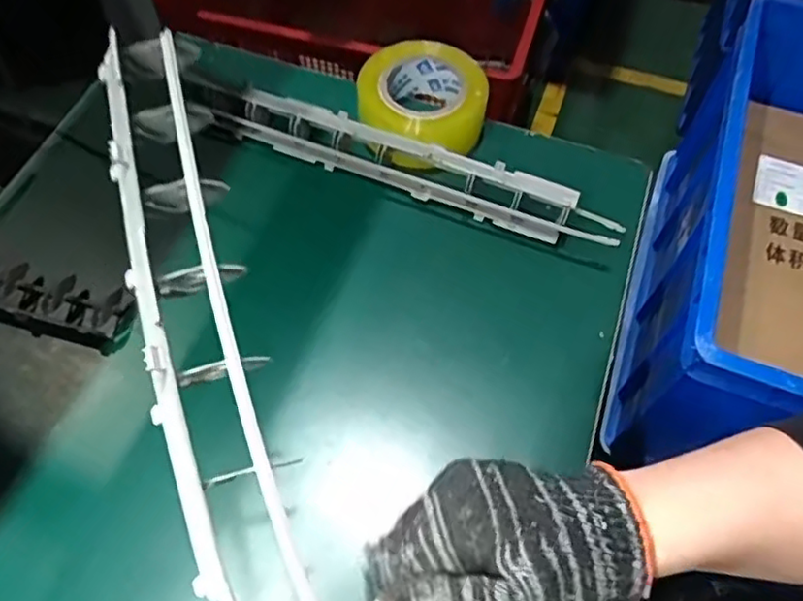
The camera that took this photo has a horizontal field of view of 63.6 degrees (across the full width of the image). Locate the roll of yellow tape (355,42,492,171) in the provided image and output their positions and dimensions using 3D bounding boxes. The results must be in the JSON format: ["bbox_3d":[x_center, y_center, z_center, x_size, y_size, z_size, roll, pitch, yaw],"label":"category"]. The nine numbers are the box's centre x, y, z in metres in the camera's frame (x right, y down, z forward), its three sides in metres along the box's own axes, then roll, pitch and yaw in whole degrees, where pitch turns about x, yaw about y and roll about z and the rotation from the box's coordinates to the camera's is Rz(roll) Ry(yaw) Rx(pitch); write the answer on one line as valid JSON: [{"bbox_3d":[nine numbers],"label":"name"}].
[{"bbox_3d":[0.017,-0.194,0.648,0.128,0.054,0.127,1,60,-1],"label":"roll of yellow tape"}]

